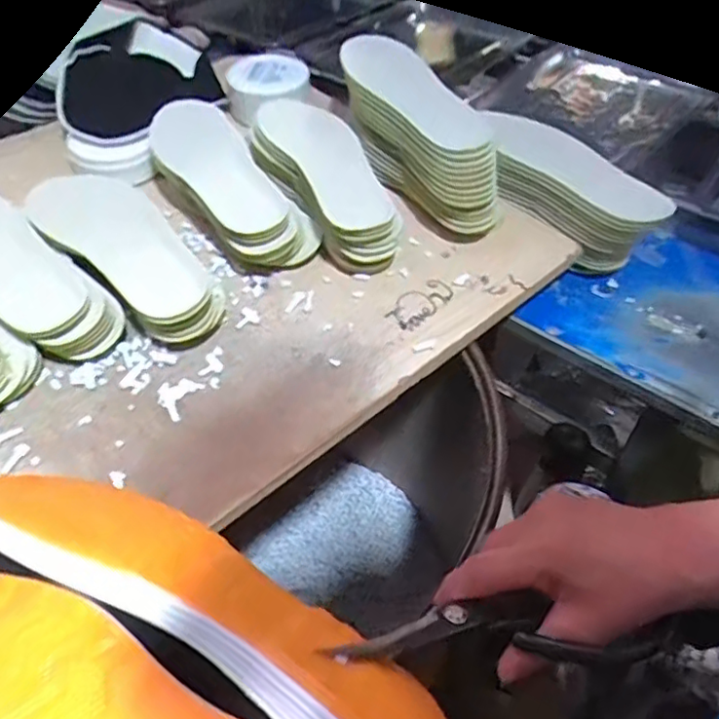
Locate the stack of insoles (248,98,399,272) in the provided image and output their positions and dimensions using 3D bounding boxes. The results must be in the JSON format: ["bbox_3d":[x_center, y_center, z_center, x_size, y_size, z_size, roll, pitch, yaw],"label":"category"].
[{"bbox_3d":[-0.038,-0.193,0.657,0.088,0.086,0.273,-24,52,-21],"label":"stack of insoles"}]

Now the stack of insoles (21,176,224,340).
[{"bbox_3d":[-0.223,-0.101,0.577,0.244,0.068,0.090,36,57,28],"label":"stack of insoles"}]

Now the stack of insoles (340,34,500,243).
[{"bbox_3d":[0.064,-0.248,0.672,0.087,0.127,0.275,-29,54,-19],"label":"stack of insoles"}]

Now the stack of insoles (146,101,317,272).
[{"bbox_3d":[-0.139,-0.178,0.636,0.093,0.088,0.239,-30,54,-25],"label":"stack of insoles"}]

